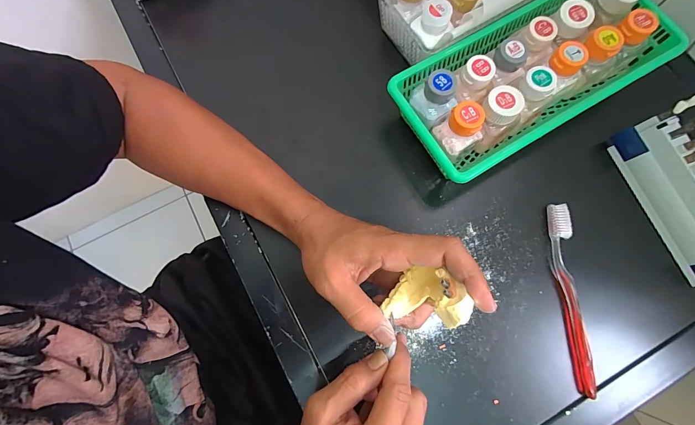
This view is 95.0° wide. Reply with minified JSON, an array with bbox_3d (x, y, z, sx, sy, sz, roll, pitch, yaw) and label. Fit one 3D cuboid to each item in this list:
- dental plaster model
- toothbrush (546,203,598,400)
[{"bbox_3d":[0.059,0.063,0.233,0.026,0.064,0.045,31,75,-14],"label":"dental plaster model"},{"bbox_3d":[0.230,0.085,0.328,0.022,0.013,0.187,-1,77,1],"label":"toothbrush"}]

